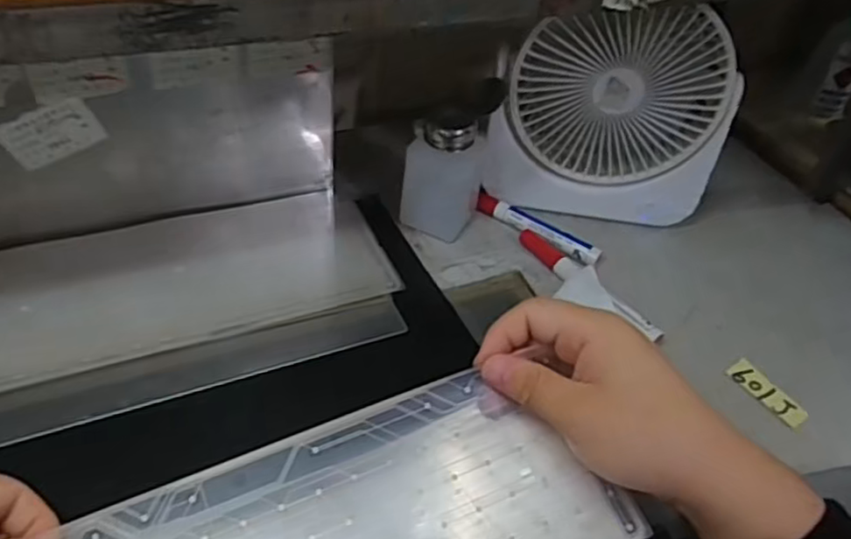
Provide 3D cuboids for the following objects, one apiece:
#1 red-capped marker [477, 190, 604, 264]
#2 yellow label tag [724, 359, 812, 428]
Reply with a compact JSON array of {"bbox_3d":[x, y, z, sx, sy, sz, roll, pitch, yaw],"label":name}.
[{"bbox_3d":[0.093,-0.035,0.558,0.118,0.015,0.019,32,48,23],"label":"red-capped marker"},{"bbox_3d":[0.242,0.087,0.464,0.021,0.004,0.058,-21,50,-27],"label":"yellow label tag"}]

